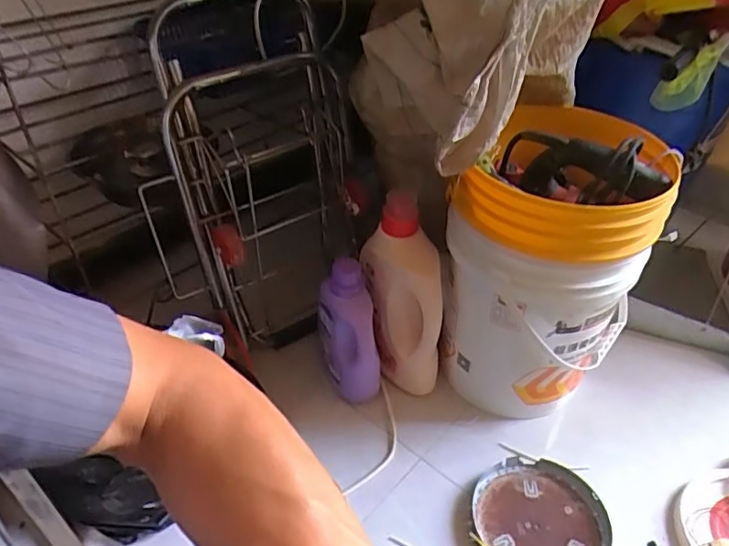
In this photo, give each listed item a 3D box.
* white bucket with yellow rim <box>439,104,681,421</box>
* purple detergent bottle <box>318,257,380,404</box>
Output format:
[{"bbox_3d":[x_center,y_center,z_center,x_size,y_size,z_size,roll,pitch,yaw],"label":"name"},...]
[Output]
[{"bbox_3d":[0.307,-0.001,0.959,0.283,0.481,0.322,24,47,25],"label":"white bucket with yellow rim"},{"bbox_3d":[-0.026,0.109,0.986,0.079,0.261,0.118,-17,44,-18],"label":"purple detergent bottle"}]

